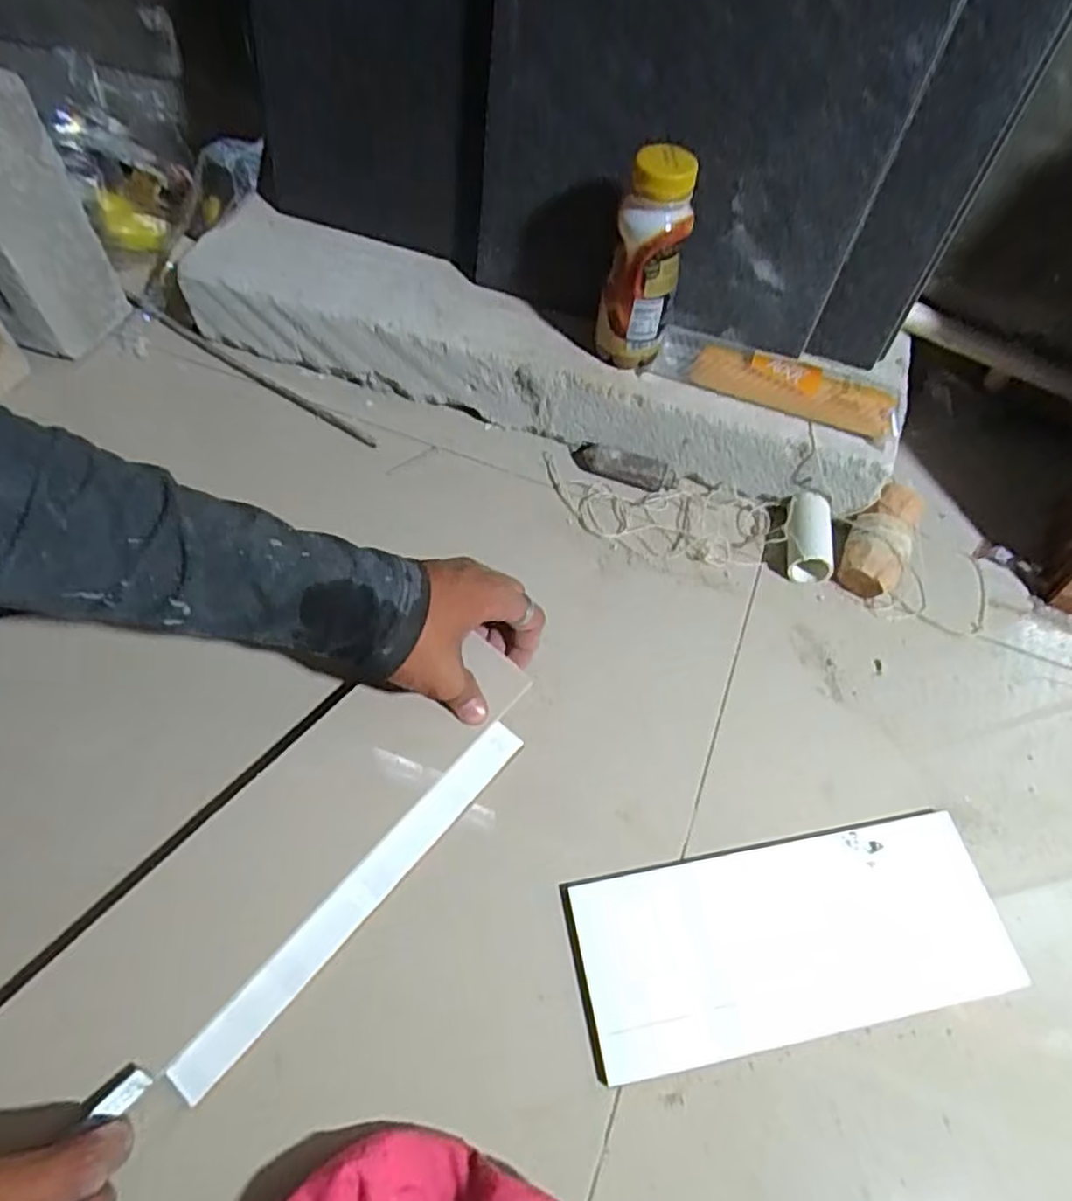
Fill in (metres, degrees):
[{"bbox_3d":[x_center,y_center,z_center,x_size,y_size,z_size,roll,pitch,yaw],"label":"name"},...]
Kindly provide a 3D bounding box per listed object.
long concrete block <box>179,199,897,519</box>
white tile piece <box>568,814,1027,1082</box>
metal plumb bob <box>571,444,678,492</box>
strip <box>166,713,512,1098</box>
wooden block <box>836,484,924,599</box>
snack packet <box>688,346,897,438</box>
[{"bbox_3d":[-0.007,-0.203,0.596,0.586,0.084,0.104,18,59,7],"label":"long concrete block"},{"bbox_3d":[0.147,0.192,0.400,0.247,0.008,0.099,-7,59,-9],"label":"white tile piece"},{"bbox_3d":[0.073,-0.112,0.576,0.088,0.026,0.024,18,59,7],"label":"metal plumb bob"},{"bbox_3d":[-0.098,0.166,0.403,0.023,0.015,0.247,38,63,18],"label":"strip"},{"bbox_3d":[0.266,-0.047,0.537,0.045,0.031,0.089,29,76,13],"label":"wooden block"},{"bbox_3d":[0.191,-0.159,0.523,0.144,0.035,0.019,20,28,7],"label":"snack packet"}]

